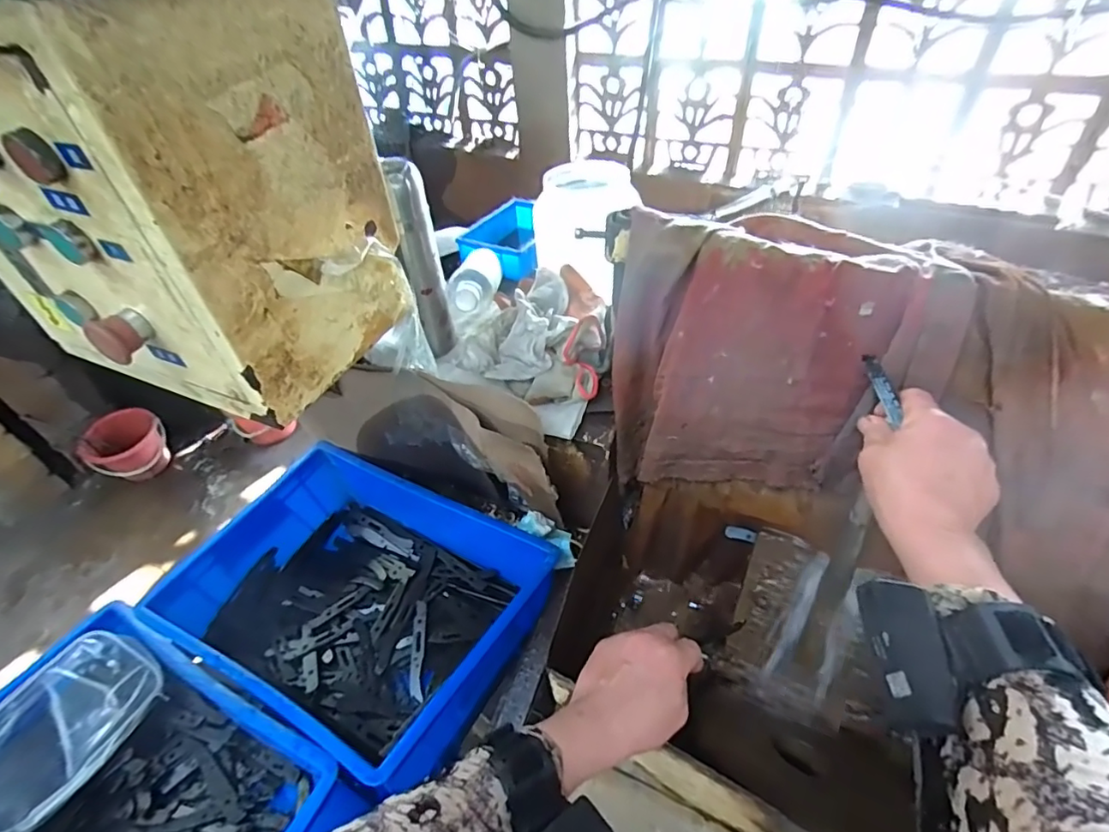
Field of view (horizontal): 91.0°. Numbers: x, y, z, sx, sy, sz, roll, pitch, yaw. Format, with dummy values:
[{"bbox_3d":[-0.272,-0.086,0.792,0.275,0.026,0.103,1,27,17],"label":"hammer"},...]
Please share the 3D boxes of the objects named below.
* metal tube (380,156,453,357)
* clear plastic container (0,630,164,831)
[{"bbox_3d":[-0.160,-0.182,0.662,0.044,0.232,0.057,-12,45,-7],"label":"metal tube"},{"bbox_3d":[-0.537,0.341,0.590,0.114,0.060,0.189,40,49,-7],"label":"clear plastic container"}]

